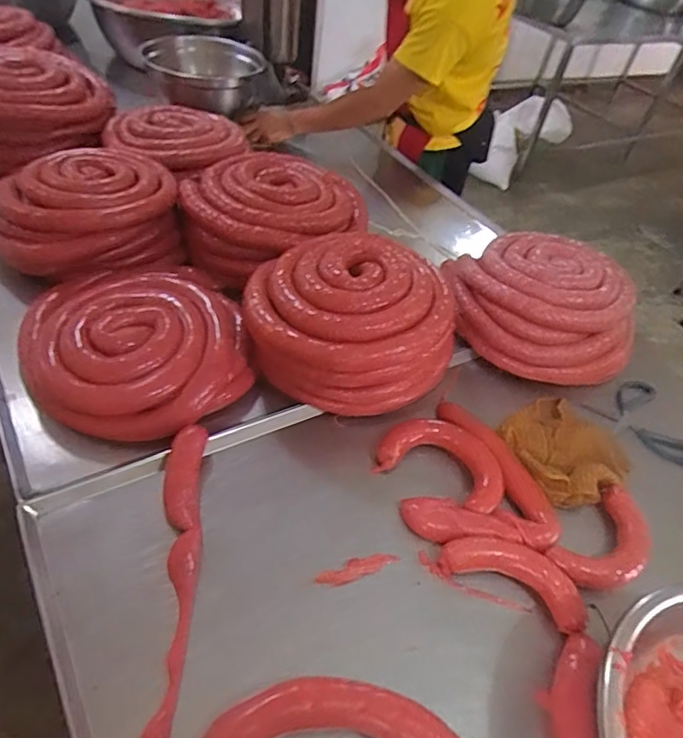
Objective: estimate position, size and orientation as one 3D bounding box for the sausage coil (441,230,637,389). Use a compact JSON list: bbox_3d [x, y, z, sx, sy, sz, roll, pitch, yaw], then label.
[{"bbox_3d":[0.363,-0.116,0.975,0.312,0.139,0.269,4,45,-7],"label":"sausage coil"}]

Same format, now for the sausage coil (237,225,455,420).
[{"bbox_3d":[0.022,-0.066,0.837,0.295,0.163,0.252,-26,56,-31],"label":"sausage coil"}]

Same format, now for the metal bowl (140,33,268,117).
[{"bbox_3d":[-0.382,-0.815,1.492,0.320,0.133,0.326,1,46,-10],"label":"metal bowl"}]

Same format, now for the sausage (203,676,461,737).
[{"bbox_3d":[0.009,0.355,0.508,0.274,0.035,0.102,12,45,1],"label":"sausage"}]

